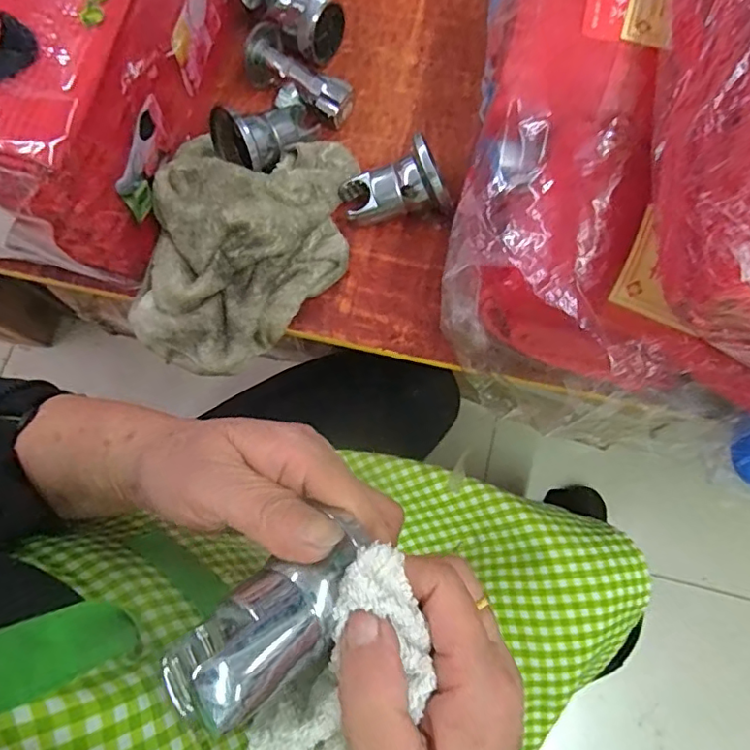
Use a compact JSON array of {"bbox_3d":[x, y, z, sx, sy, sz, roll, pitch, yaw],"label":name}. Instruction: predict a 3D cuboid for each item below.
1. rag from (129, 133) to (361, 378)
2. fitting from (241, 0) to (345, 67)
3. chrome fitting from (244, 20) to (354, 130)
[{"bbox_3d":[-0.093,-0.095,0.401,0.129,0.063,0.175,9,76,4],"label":"rag"},{"bbox_3d":[-0.067,-0.296,0.444,0.094,0.041,0.045,37,78,-10],"label":"fitting"},{"bbox_3d":[-0.062,-0.235,0.446,0.040,0.039,0.098,-41,78,-9],"label":"chrome fitting"}]

